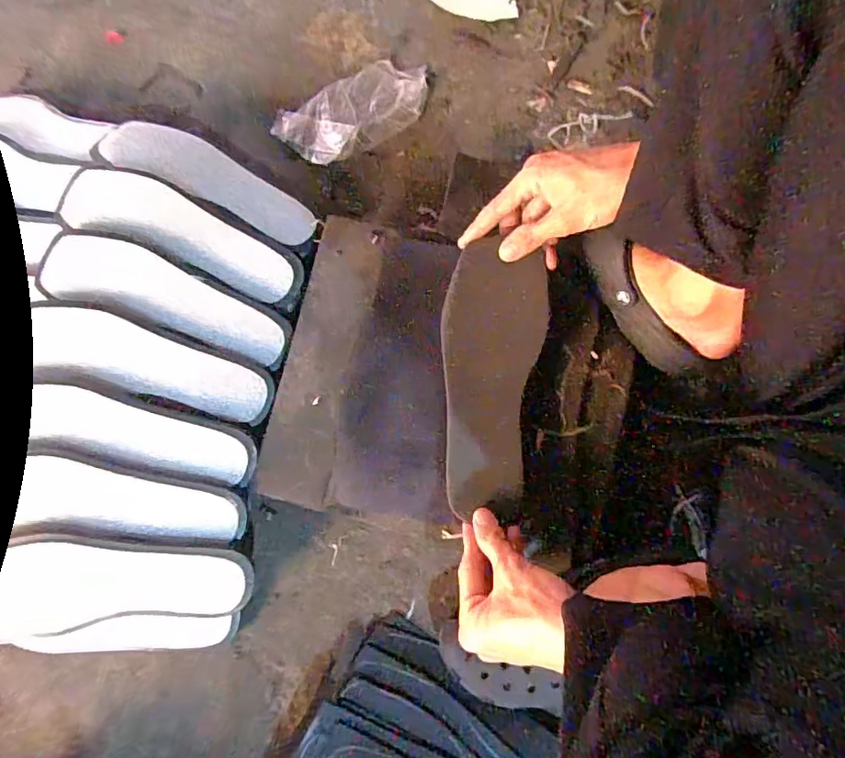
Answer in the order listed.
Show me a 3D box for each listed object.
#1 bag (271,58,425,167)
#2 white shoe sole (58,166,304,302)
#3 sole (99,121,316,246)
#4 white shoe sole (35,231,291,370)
[{"bbox_3d":[-0.079,-0.324,0.632,0.193,0.022,0.099,-29,78,-4],"label":"bag"},{"bbox_3d":[-0.250,-0.155,0.541,0.256,0.043,0.075,20,79,7],"label":"white shoe sole"},{"bbox_3d":[-0.229,-0.220,0.570,0.236,0.020,0.070,28,67,-2],"label":"sole"},{"bbox_3d":[-0.258,-0.082,0.524,0.245,0.039,0.074,21,79,3],"label":"white shoe sole"}]

